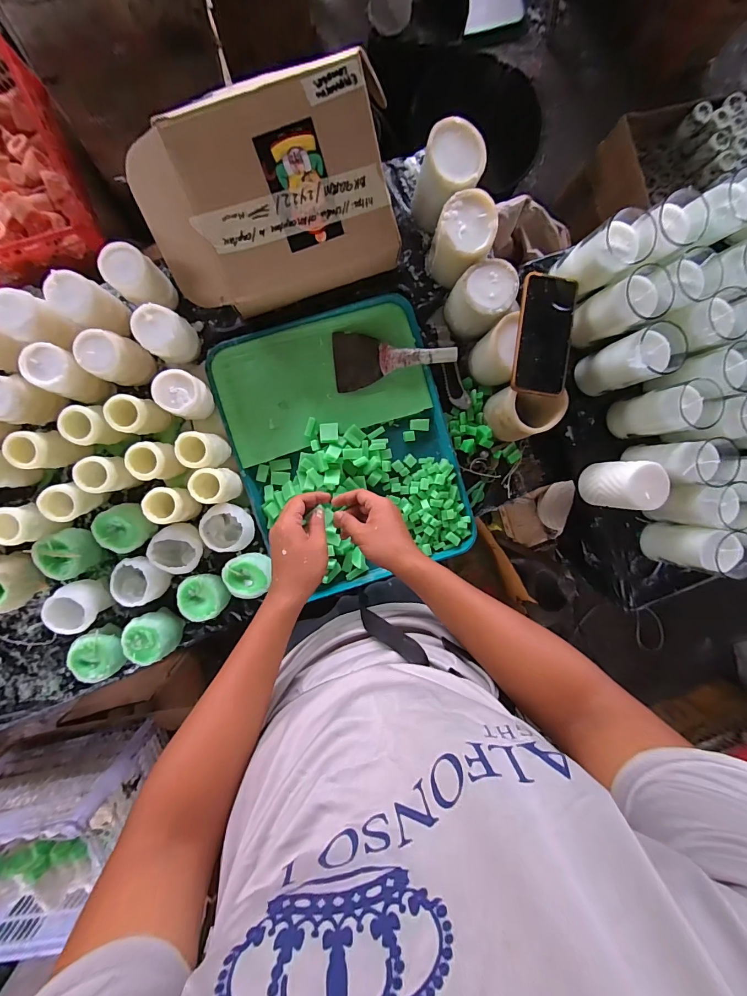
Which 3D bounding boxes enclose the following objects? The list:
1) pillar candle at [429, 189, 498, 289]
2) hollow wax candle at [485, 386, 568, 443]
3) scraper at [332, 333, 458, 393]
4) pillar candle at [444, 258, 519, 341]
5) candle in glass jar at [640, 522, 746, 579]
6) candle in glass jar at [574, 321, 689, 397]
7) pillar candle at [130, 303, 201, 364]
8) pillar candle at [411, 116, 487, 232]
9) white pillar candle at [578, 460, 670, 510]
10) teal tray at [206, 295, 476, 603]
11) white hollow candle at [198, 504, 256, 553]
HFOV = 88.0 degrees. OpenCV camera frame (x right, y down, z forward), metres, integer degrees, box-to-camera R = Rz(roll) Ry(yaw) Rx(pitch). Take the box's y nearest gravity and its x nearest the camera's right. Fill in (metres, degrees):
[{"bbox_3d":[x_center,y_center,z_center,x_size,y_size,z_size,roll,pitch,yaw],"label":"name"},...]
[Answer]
[{"bbox_3d":[0.127,-0.378,0.580,0.083,0.100,0.094,35,92,-6],"label":"pillar candle"},{"bbox_3d":[0.232,-0.136,0.597,0.084,0.096,0.078,0,95,-4],"label":"hollow wax candle"},{"bbox_3d":[0.034,-0.227,0.623,0.192,0.021,0.089,-6,96,-3],"label":"scraper"},{"bbox_3d":[0.161,-0.299,0.588,0.080,0.092,0.081,0,95,-4],"label":"pillar candle"},{"bbox_3d":[0.485,0.074,0.586,0.068,0.122,0.066,4,95,-4],"label":"candle in glass jar"},{"bbox_3d":[0.370,-0.199,0.561,0.084,0.116,0.067,-23,96,-2],"label":"candle in glass jar"},{"bbox_3d":[-0.296,-0.233,0.561,0.060,0.092,0.065,19,94,-6],"label":"pillar candle"},{"bbox_3d":[0.106,-0.463,0.573,0.081,0.105,0.094,24,93,-6],"label":"pillar candle"},{"bbox_3d":[0.376,-0.021,0.588,0.072,0.098,0.069,-6,96,-4],"label":"white pillar candle"},{"bbox_3d":[-0.043,-0.078,0.630,0.338,0.032,0.431,-19,96,-2],"label":"teal tray"},{"bbox_3d":[-0.229,0.045,0.615,0.075,0.058,0.068,19,94,-5],"label":"white hollow candle"}]

